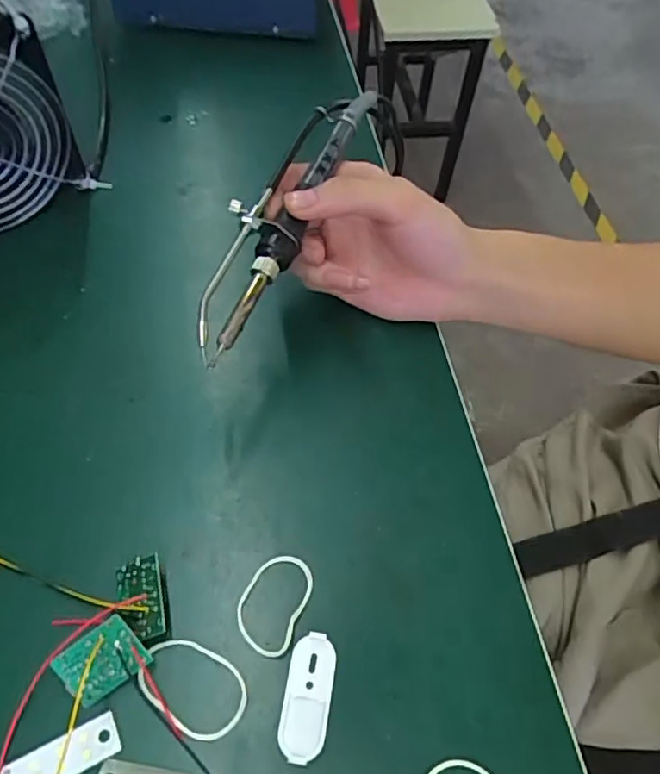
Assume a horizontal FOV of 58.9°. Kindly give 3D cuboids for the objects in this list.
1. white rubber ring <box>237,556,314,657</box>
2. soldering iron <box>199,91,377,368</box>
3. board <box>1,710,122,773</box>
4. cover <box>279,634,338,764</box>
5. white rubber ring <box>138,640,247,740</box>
[{"bbox_3d":[-0.027,0.101,0.275,0.030,0.004,0.045,21,59,10],"label":"white rubber ring"},{"bbox_3d":[-0.025,-0.100,0.313,0.035,0.018,0.208,19,63,9],"label":"soldering iron"},{"bbox_3d":[-0.111,0.152,0.239,0.046,0.004,0.016,-22,61,-16],"label":"board"},{"bbox_3d":[-0.009,0.134,0.255,0.020,0.004,0.050,9,58,3],"label":"cover"},{"bbox_3d":[-0.059,0.129,0.254,0.048,0.008,0.032,35,58,13],"label":"white rubber ring"}]

